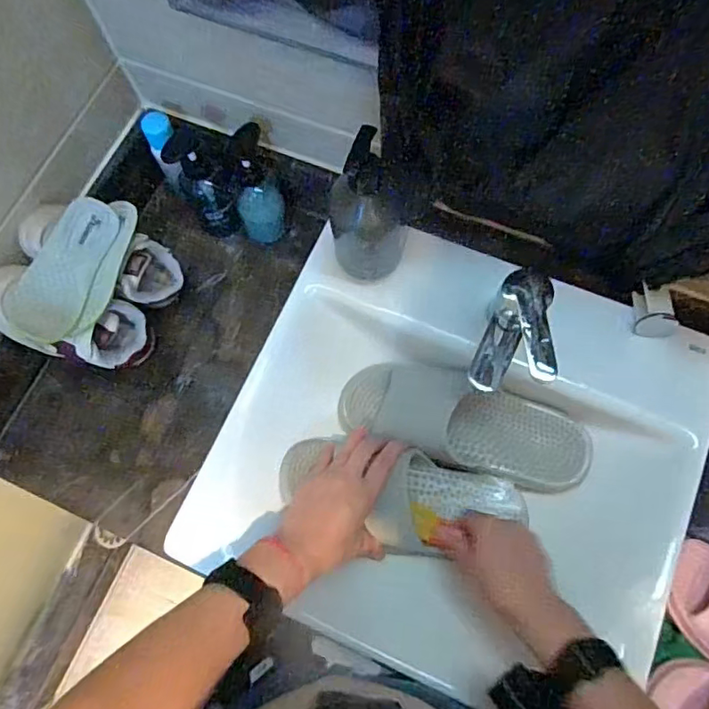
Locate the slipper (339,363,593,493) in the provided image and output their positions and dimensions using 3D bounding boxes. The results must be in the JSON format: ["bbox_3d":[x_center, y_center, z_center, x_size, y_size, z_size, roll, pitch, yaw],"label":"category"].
[{"bbox_3d":[0.119,0.067,0.581,0.265,0.067,0.097,17,74,7],"label":"slipper"}]

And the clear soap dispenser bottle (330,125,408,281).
[{"bbox_3d":[0.014,-0.135,0.518,0.071,0.159,0.068,2,73,3],"label":"clear soap dispenser bottle"}]

